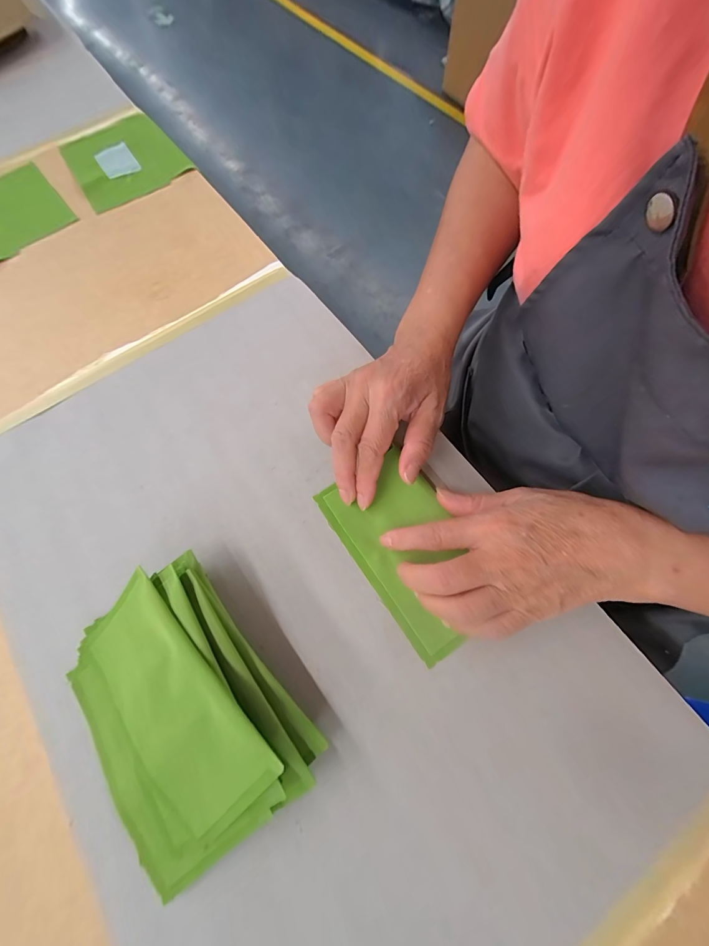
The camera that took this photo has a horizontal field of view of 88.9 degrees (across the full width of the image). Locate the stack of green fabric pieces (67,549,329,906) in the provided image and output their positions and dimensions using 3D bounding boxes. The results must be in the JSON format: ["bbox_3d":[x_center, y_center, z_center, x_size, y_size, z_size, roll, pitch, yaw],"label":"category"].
[{"bbox_3d":[-0.115,0.152,0.230,0.122,0.044,0.163,-37,74,-11],"label":"stack of green fabric pieces"}]

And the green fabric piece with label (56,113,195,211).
[{"bbox_3d":[-0.289,-0.395,0.456,0.128,0.012,0.141,-31,76,-12],"label":"green fabric piece with label"}]

